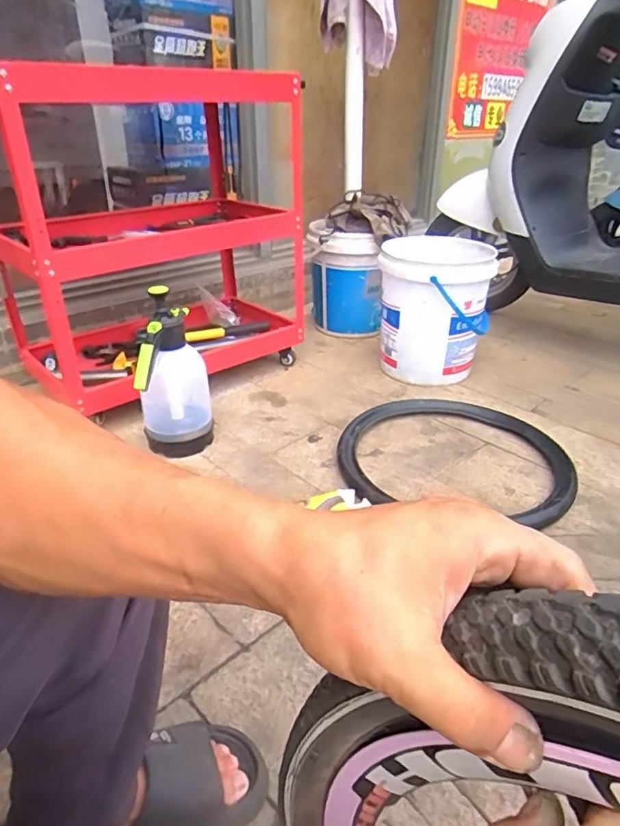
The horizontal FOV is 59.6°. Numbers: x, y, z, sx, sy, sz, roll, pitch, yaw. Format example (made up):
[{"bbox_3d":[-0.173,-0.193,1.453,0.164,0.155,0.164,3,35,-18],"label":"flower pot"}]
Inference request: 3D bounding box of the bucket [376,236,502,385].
[{"bbox_3d":[0.329,-0.269,1.454,0.282,0.332,0.268,9,30,15],"label":"bucket"}]

